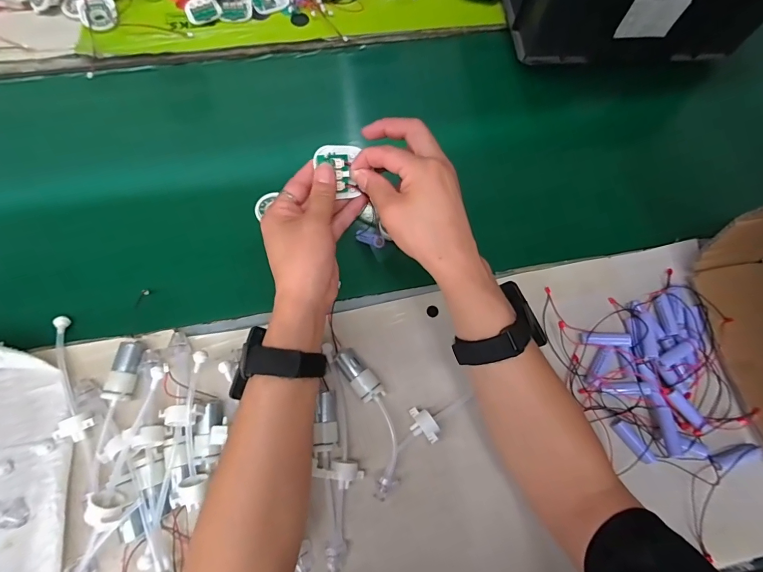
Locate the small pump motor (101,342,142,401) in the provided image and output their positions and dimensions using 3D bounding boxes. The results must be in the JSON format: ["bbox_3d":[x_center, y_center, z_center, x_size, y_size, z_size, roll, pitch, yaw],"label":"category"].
[{"bbox_3d":[-0.265,0.088,0.406,0.022,0.022,0.058,5,72,-2],"label":"small pump motor"}]

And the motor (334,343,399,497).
[{"bbox_3d":[-0.009,0.137,0.407,0.037,0.029,0.148,-16,74,-9],"label":"motor"}]

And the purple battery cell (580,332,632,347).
[{"bbox_3d":[0.252,0.060,0.440,0.051,0.015,0.013,3,70,13],"label":"purple battery cell"}]

